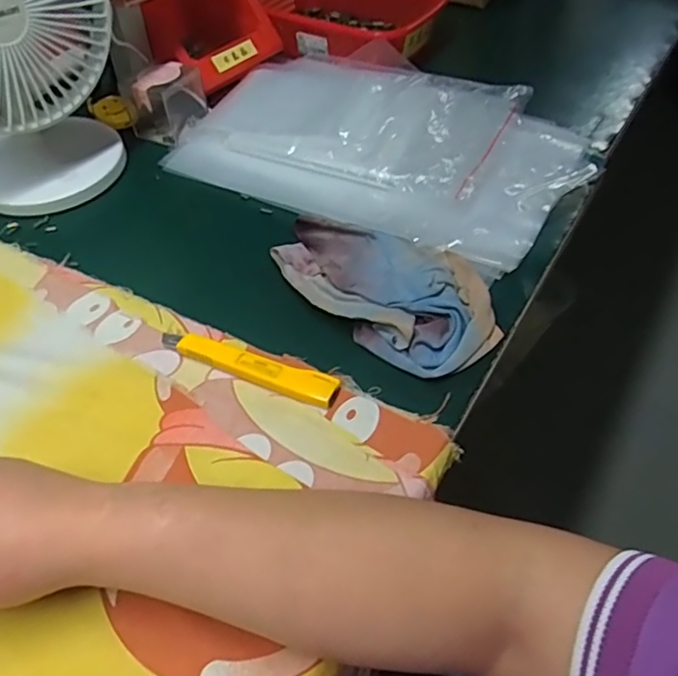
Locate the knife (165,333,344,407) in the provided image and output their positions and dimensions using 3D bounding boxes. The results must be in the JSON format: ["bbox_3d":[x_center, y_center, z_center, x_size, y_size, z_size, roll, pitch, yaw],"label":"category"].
[{"bbox_3d":[-0.060,0.016,0.389,0.127,0.011,0.022,21,53,14],"label":"knife"}]

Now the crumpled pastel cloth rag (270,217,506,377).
[{"bbox_3d":[0.034,-0.044,0.430,0.097,0.018,0.178,-34,60,-26],"label":"crumpled pastel cloth rag"}]

